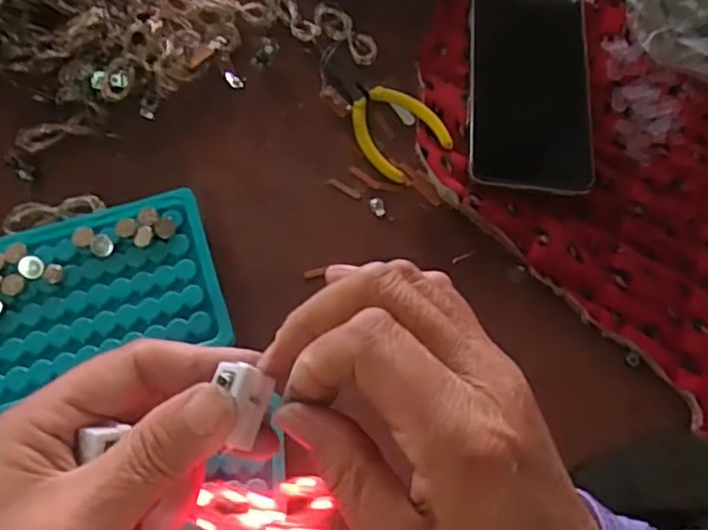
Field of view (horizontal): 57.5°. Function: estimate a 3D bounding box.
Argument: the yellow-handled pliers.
[{"bbox_3d":[0.014,-0.101,0.410,0.048,0.007,0.099,-34,73,-15],"label":"yellow-handled pliers"}]

